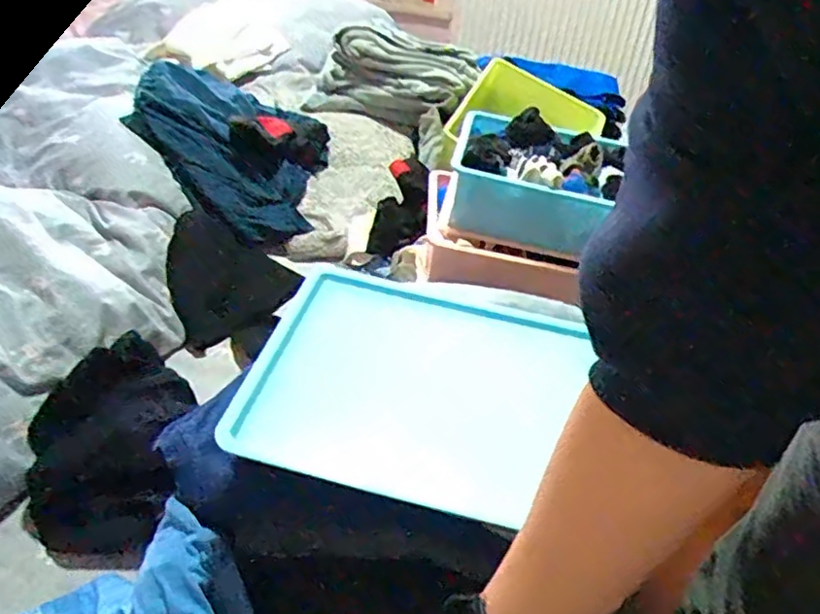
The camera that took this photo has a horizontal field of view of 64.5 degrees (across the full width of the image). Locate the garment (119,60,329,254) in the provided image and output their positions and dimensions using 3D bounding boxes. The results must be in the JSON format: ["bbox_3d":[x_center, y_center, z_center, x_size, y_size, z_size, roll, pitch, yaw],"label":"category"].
[{"bbox_3d":[-0.282,-0.255,1.049,0.271,0.203,0.304,4,36,-4],"label":"garment"}]

